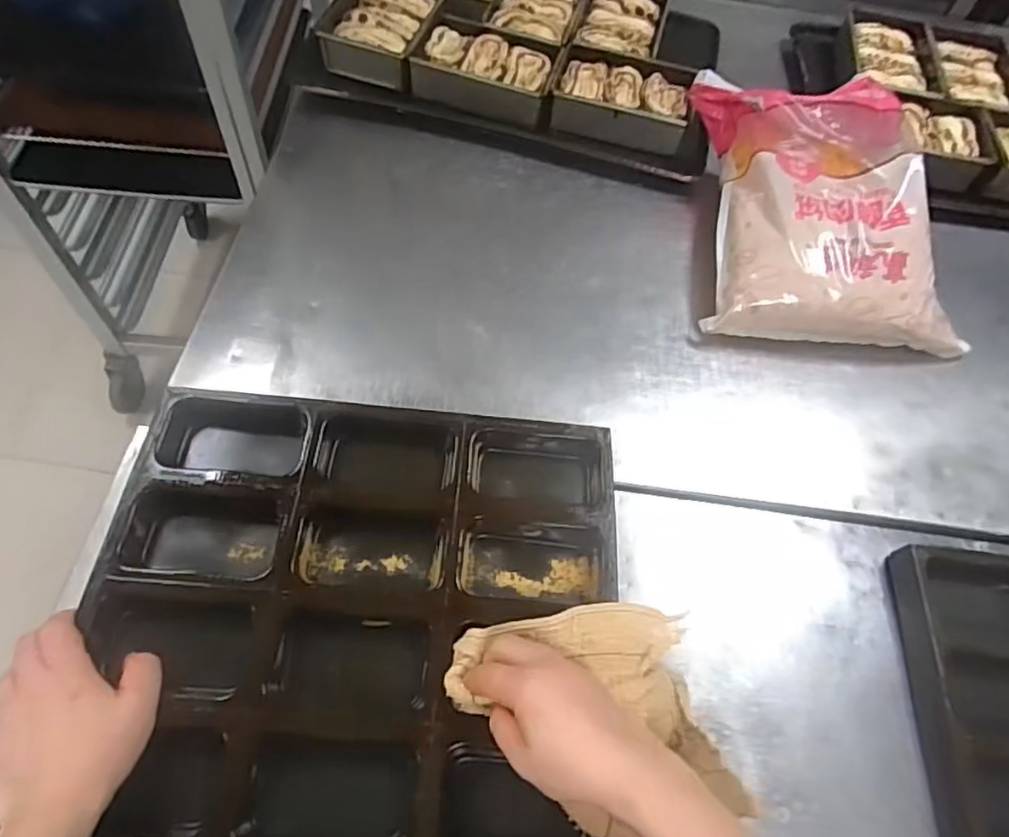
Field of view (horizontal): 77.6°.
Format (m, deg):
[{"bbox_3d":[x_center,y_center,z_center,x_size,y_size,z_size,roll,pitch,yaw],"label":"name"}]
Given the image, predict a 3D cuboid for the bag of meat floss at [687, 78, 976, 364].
[{"bbox_3d":[0.386,-0.258,0.756,0.297,0.128,0.333,6,61,-2],"label":"bag of meat floss"}]

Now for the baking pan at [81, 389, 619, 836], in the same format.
[{"bbox_3d":[-0.112,0.253,0.422,0.380,0.070,0.583,2,62,1],"label":"baking pan"}]

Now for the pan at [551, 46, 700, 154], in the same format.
[{"bbox_3d":[0.165,-0.449,0.878,0.181,0.053,0.131,15,60,3],"label":"pan"}]

